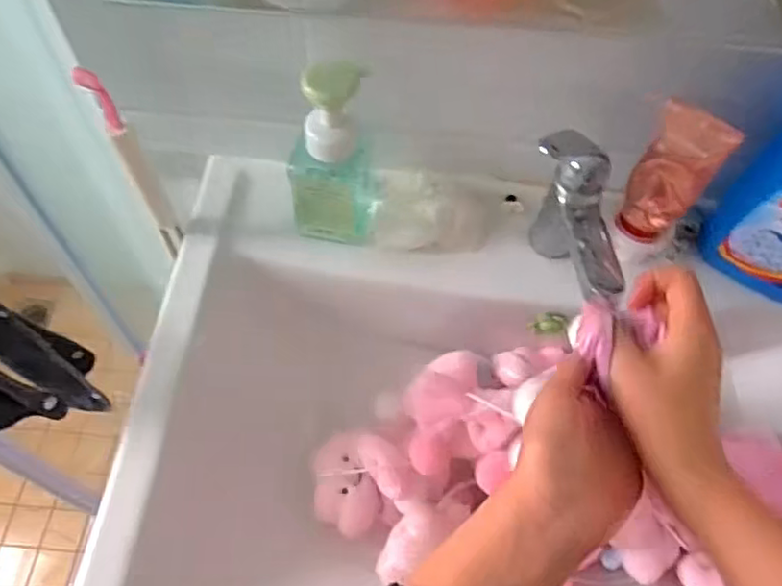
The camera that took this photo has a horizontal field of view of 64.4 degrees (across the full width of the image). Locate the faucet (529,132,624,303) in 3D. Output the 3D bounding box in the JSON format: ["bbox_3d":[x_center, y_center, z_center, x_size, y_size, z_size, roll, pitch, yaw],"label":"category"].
[{"bbox_3d":[0.163,-0.042,0.528,0.044,0.126,0.146,-5,59,-5],"label":"faucet"}]

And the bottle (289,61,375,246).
[{"bbox_3d":[-0.051,-0.119,0.543,0.076,0.167,0.065,-4,59,-4],"label":"bottle"}]

